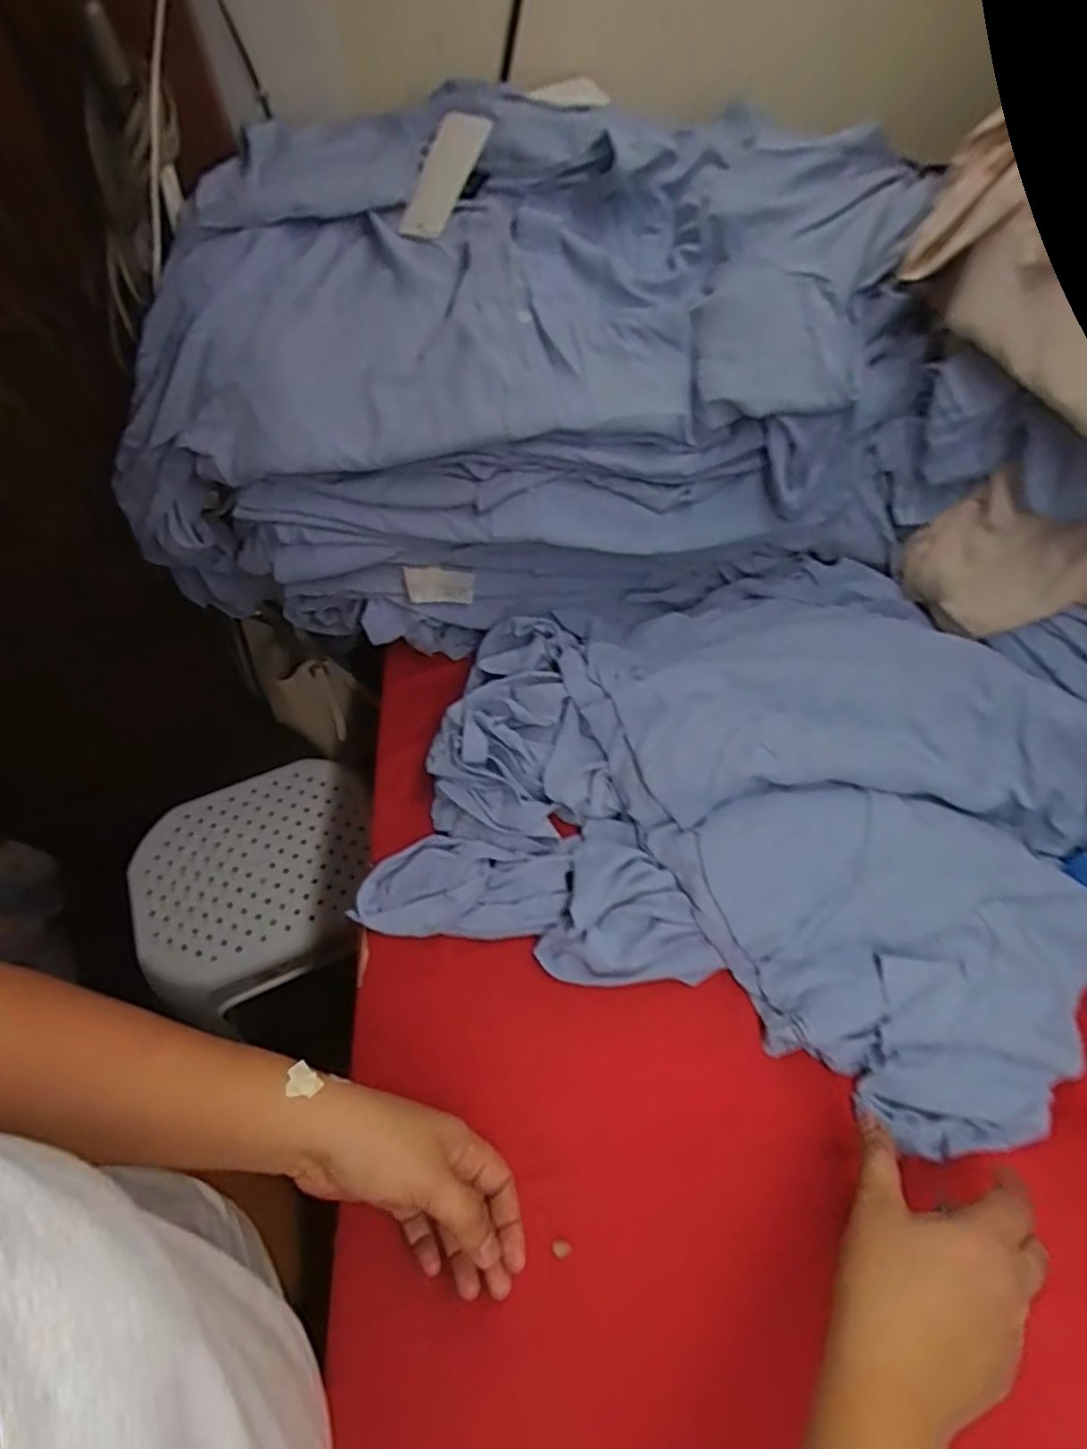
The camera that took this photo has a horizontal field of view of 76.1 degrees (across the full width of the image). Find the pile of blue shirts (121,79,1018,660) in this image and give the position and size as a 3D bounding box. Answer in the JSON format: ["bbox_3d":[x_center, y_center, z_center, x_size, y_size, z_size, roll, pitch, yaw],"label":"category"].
[{"bbox_3d":[-0.037,-0.335,0.704,0.761,0.315,0.391,-3,58,-1],"label":"pile of blue shirts"}]

